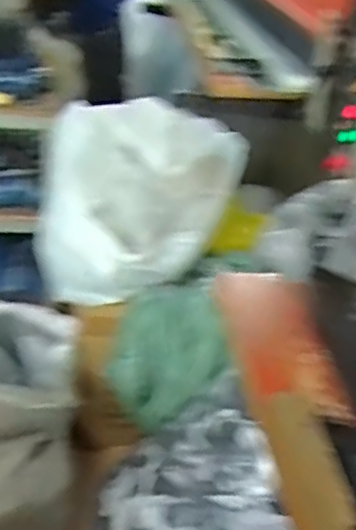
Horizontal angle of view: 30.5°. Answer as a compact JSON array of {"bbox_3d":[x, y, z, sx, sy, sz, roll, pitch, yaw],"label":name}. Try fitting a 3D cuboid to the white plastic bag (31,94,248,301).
[{"bbox_3d":[-0.090,-0.169,1.705,0.427,0.557,0.348,-22,42,-37],"label":"white plastic bag"}]

